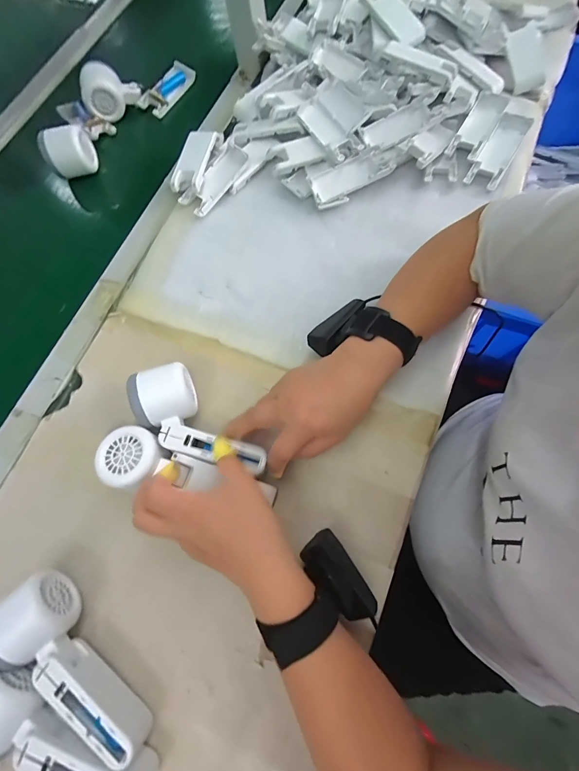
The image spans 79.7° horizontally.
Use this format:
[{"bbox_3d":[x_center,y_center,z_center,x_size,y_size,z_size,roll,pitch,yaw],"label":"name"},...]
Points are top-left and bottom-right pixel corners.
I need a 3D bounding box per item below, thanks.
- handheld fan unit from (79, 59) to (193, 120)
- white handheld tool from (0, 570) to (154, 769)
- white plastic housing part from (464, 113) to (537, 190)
[{"bbox_3d":[-0.226,-0.451,0.523,0.169,0.050,0.067,-19,72,-3],"label":"handheld fan unit"},{"bbox_3d":[-0.184,0.241,0.293,0.170,0.051,0.058,38,78,14],"label":"white handheld tool"},{"bbox_3d":[0.265,-0.297,0.436,0.039,0.010,0.105,32,93,10],"label":"white plastic housing part"}]

